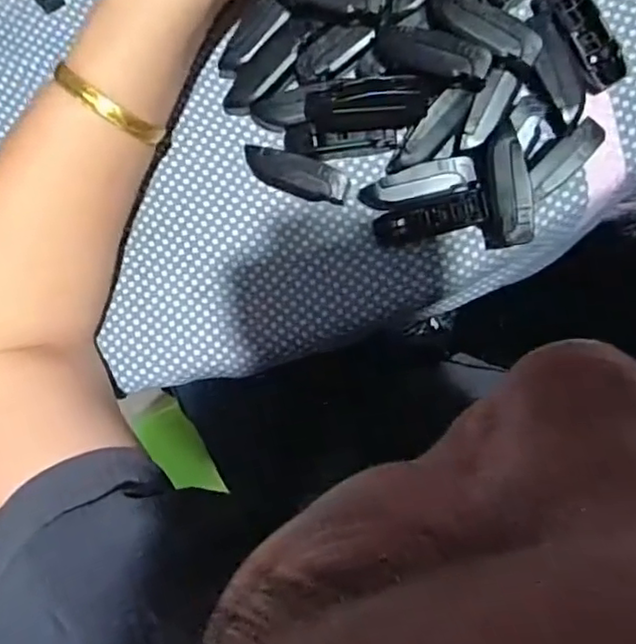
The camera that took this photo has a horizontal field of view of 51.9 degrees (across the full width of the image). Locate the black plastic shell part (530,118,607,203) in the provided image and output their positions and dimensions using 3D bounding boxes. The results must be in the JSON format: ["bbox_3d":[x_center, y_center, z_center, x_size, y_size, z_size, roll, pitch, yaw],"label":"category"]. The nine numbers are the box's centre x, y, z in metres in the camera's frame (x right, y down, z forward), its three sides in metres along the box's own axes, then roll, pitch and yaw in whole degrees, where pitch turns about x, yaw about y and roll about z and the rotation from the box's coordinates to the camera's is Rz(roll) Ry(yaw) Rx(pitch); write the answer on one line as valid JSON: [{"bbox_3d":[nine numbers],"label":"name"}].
[{"bbox_3d":[0.116,-0.077,0.309,0.044,0.014,0.014,-43,86,9],"label":"black plastic shell part"}]

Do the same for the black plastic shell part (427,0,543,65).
[{"bbox_3d":[0.073,-0.133,0.295,0.058,0.012,0.018,34,95,16],"label":"black plastic shell part"}]

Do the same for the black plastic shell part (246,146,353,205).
[{"bbox_3d":[-0.011,-0.074,0.330,0.052,0.017,0.018,20,96,8],"label":"black plastic shell part"}]

